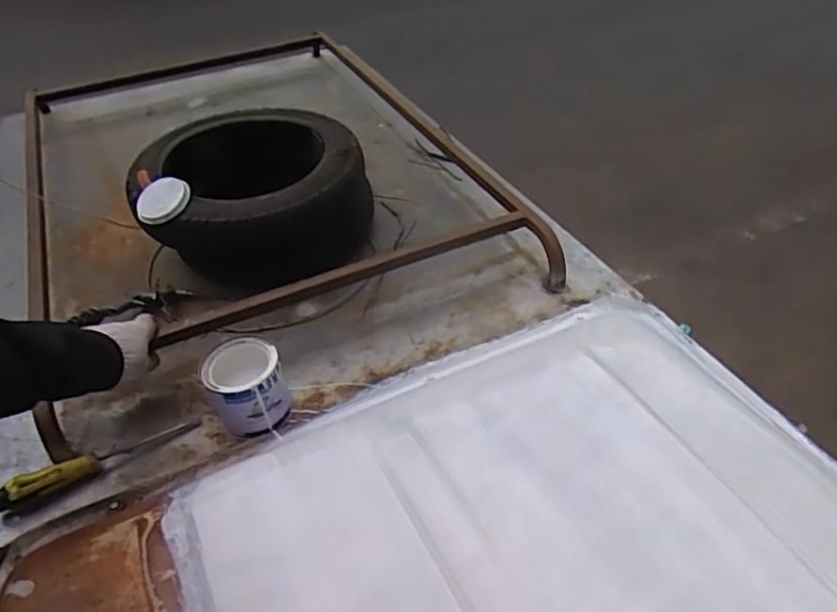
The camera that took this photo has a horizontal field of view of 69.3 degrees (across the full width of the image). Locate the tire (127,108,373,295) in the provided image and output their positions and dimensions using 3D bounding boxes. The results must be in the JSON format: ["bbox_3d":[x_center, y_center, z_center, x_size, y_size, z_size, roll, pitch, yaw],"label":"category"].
[{"bbox_3d":[-0.250,-0.169,0.971,0.335,0.157,0.308,0,45,0],"label":"tire"}]

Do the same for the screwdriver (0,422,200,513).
[{"bbox_3d":[-0.368,0.177,0.694,0.218,0.037,0.026,-23,50,-21],"label":"screwdriver"}]

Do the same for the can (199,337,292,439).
[{"bbox_3d":[-0.207,0.097,0.730,0.083,0.101,0.091,0,45,0],"label":"can"}]

